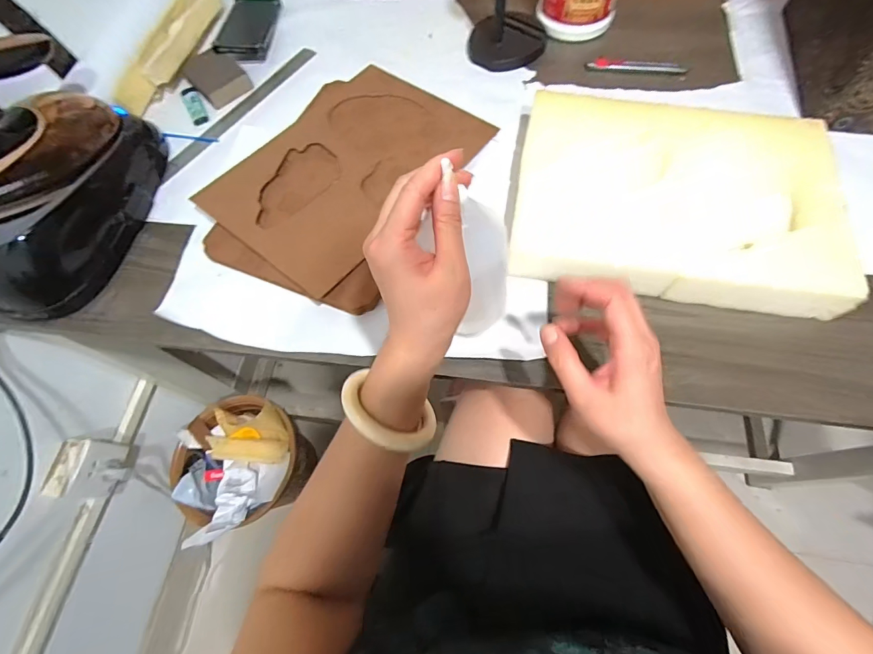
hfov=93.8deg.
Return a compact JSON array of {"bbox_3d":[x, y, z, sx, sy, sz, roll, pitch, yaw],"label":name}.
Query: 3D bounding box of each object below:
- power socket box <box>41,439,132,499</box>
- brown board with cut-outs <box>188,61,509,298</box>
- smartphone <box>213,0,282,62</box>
[{"bbox_3d":[-0.555,0.230,0.665,0.053,0.104,0.093,7,67,6],"label":"power socket box"},{"bbox_3d":[-0.121,-0.217,0.537,0.245,0.012,0.326,38,73,17],"label":"brown board with cut-outs"},{"bbox_3d":[-0.308,-0.494,0.673,0.073,0.014,0.166,6,60,-11],"label":"smartphone"}]

